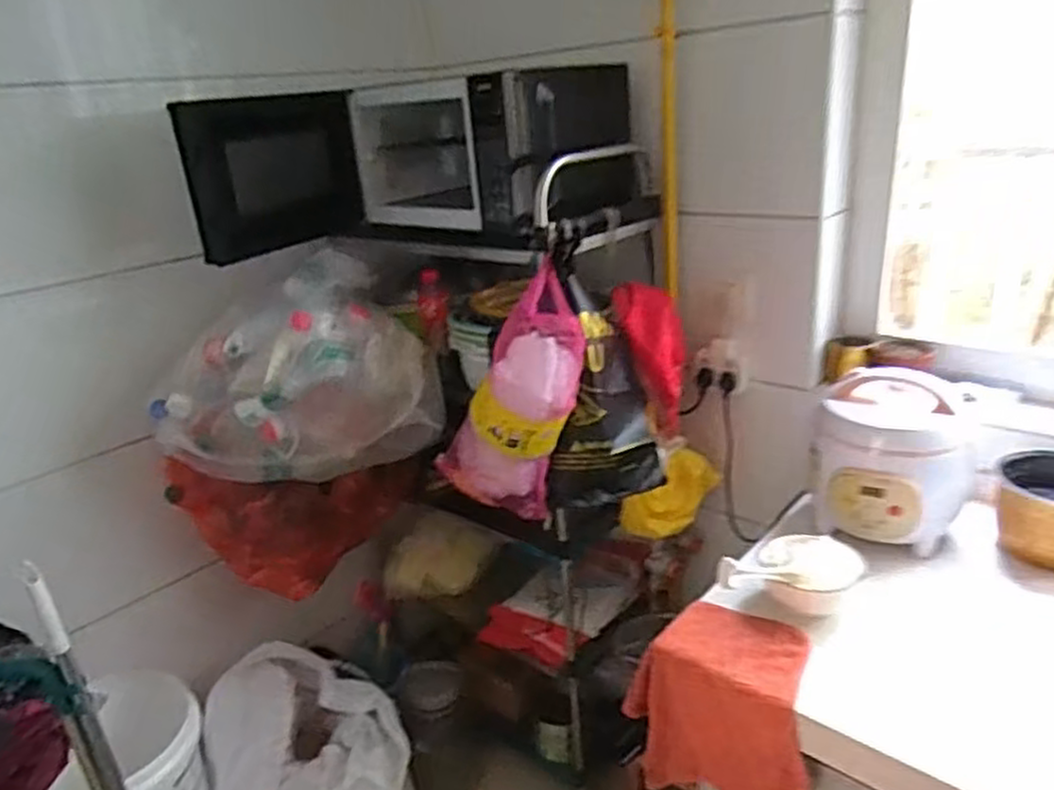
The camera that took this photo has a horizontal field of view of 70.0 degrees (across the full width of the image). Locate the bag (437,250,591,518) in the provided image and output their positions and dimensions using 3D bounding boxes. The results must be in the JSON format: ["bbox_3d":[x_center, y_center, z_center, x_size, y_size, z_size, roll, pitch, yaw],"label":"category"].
[{"bbox_3d":[-0.007,0.005,1.164,0.170,0.384,0.133,14,19,-10],"label":"bag"}]

